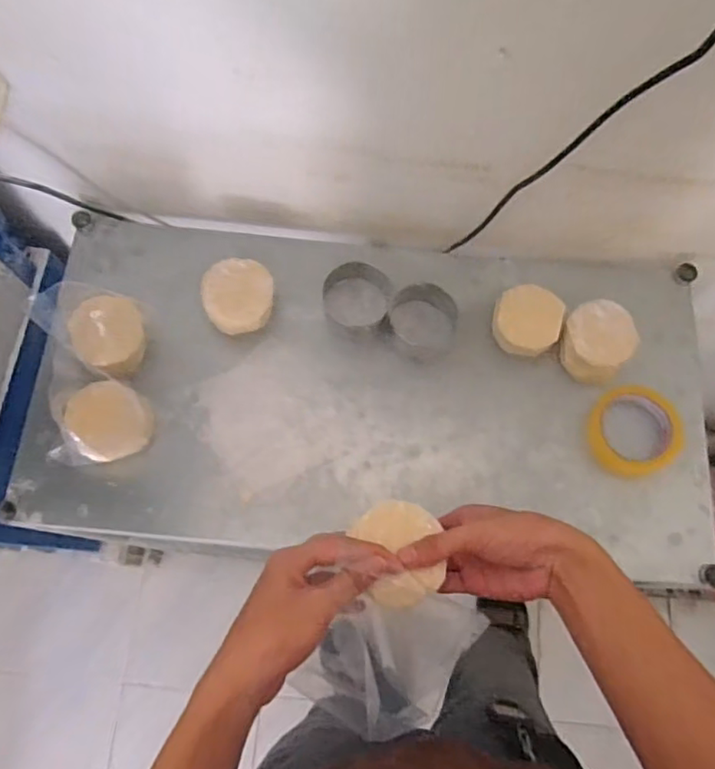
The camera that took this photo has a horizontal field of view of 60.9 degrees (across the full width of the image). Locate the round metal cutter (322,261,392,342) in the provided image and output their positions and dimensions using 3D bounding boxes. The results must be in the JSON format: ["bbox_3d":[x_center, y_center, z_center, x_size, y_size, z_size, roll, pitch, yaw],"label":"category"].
[{"bbox_3d":[-0.001,-0.101,0.740,0.082,0.038,0.087,0,73,-1],"label":"round metal cutter"}]

